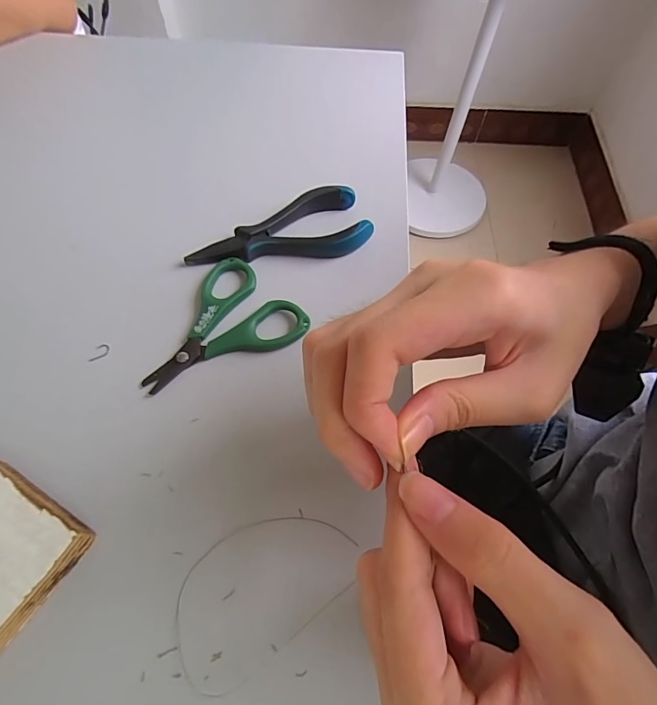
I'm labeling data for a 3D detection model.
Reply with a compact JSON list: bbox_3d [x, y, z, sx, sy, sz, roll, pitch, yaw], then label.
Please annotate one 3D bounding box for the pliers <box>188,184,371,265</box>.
[{"bbox_3d":[-0.034,-0.081,0.277,0.118,0.014,0.048,-13,64,-8],"label":"pliers"}]

